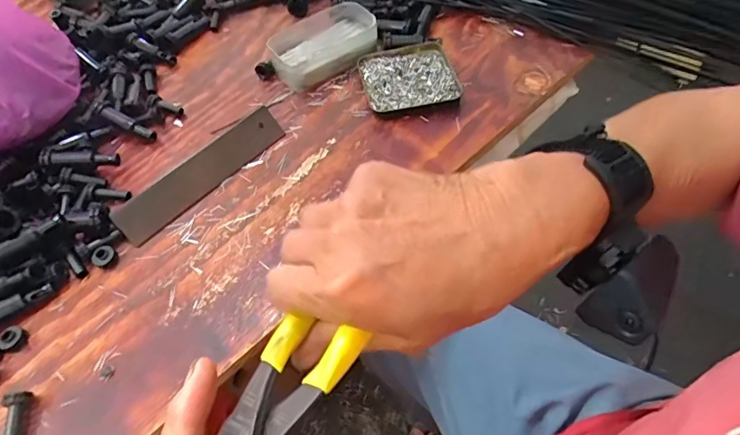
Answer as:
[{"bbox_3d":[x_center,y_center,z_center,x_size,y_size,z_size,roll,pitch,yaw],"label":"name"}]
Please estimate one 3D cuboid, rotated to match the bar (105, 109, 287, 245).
[{"bbox_3d":[-0.158,-0.044,0.463,0.176,0.007,0.036,-43,105,-21],"label":"bar"}]

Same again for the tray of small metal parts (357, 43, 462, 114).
[{"bbox_3d":[0.041,-0.147,0.524,0.095,0.022,0.088,-11,54,-2],"label":"tray of small metal parts"}]

